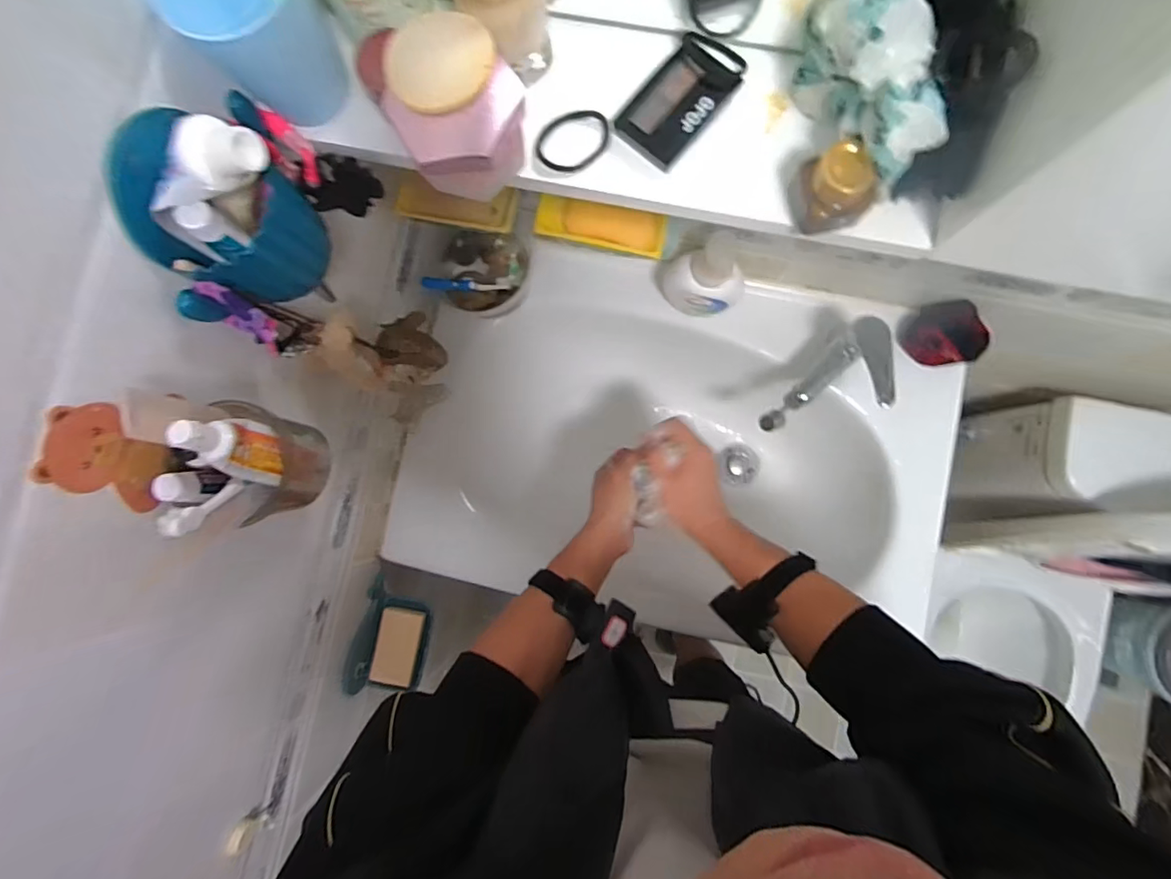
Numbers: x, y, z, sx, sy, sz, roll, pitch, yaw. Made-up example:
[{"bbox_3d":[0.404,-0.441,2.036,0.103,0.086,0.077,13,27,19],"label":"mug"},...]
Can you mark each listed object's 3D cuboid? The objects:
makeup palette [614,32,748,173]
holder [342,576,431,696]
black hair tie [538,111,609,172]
[{"bbox_3d":[0.062,-0.216,0.331,0.049,0.012,0.085,42,87,6],"label":"makeup palette"},{"bbox_3d":[-0.264,0.273,0.724,0.079,0.077,0.146,8,84,4],"label":"holder"},{"bbox_3d":[-0.008,-0.193,0.339,0.049,0.006,0.035,-36,83,-1],"label":"black hair tie"}]

